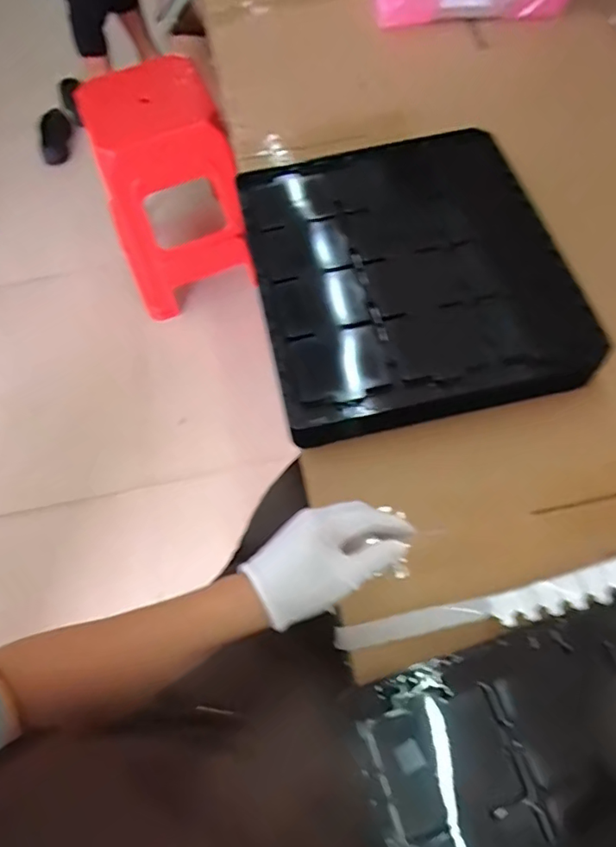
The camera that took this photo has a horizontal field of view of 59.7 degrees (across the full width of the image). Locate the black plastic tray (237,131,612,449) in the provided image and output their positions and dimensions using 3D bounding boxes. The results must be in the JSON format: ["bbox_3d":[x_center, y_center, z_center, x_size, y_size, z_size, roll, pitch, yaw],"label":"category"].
[{"bbox_3d":[0.109,-0.177,0.641,0.352,0.082,0.378,-13,64,-1],"label":"black plastic tray"}]

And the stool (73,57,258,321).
[{"bbox_3d":[-0.369,-0.603,1.431,0.339,0.549,0.311,-20,64,-5],"label":"stool"}]

